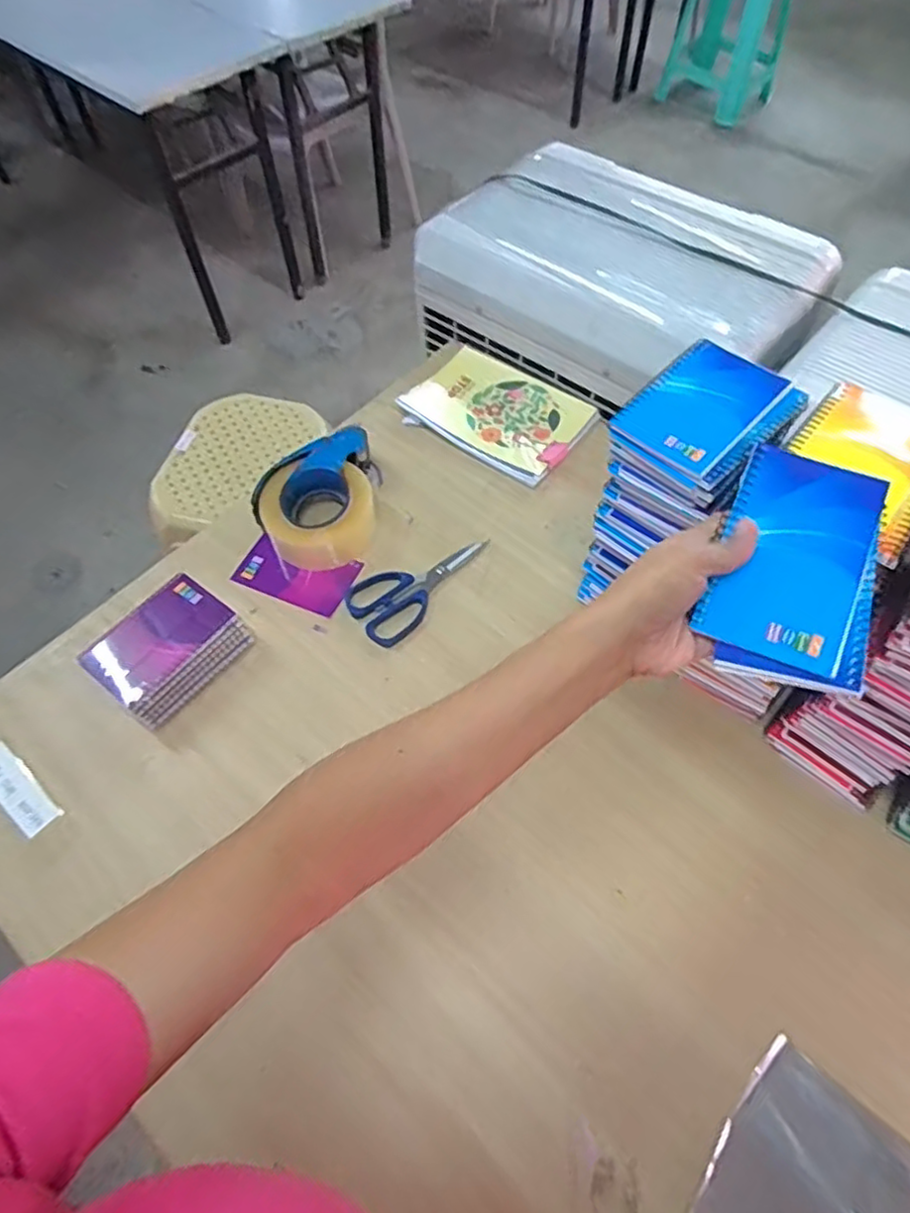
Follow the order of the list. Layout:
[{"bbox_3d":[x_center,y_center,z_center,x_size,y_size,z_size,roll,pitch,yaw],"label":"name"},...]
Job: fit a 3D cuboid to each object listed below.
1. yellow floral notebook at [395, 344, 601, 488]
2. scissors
[{"bbox_3d":[0.061,-0.273,0.932,0.240,0.013,0.178,33,64,19],"label":"yellow floral notebook"},{"bbox_3d":[-0.046,-0.034,0.793,0.090,0.007,0.181,36,66,21],"label":"scissors"}]

